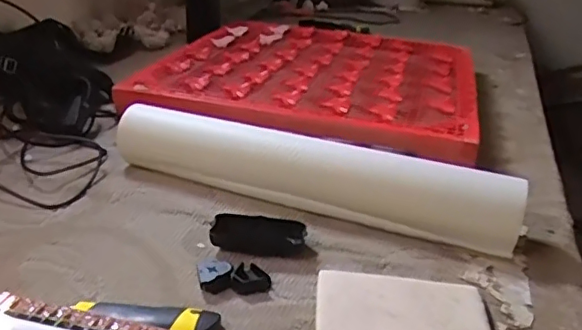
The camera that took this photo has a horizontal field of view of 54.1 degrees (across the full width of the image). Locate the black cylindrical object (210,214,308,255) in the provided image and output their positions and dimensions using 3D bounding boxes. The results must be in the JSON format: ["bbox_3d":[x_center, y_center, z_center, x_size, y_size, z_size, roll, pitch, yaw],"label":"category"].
[{"bbox_3d":[-0.038,0.082,0.680,0.109,0.025,0.052,3,26,0],"label":"black cylindrical object"}]

